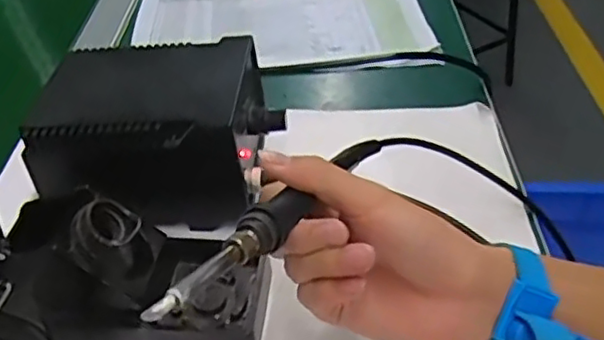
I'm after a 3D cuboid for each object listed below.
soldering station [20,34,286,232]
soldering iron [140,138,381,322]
[{"bbox_3d":[-0.096,-0.031,0.459,0.160,0.086,0.114,1,40,2],"label":"soldering station"},{"bbox_3d":[-0.004,0.016,0.314,0.016,0.015,0.215,19,25,20],"label":"soldering iron"}]

